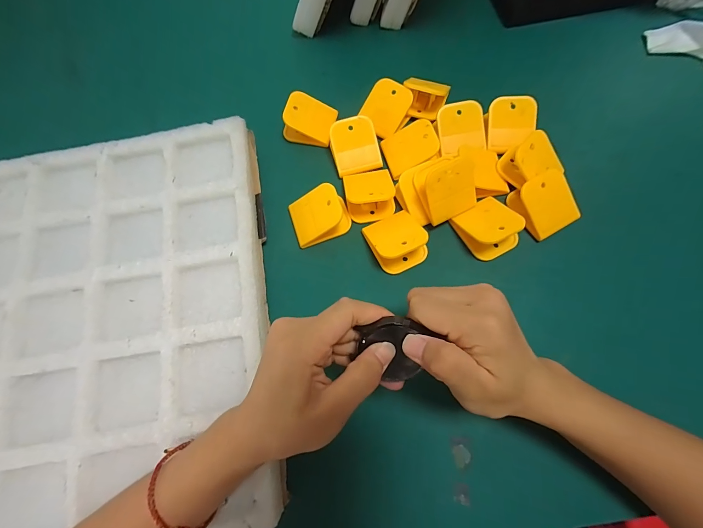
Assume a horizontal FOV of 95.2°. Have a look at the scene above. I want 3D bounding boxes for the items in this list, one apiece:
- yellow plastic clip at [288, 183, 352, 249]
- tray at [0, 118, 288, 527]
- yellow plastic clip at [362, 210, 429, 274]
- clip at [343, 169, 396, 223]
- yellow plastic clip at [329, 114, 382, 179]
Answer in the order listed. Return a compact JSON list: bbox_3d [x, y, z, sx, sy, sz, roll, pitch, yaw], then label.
[{"bbox_3d":[-0.031,-0.047,0.312,0.055,0.027,0.049,-19,70,-3],"label":"yellow plastic clip"},{"bbox_3d":[-0.285,0.053,0.274,0.422,0.026,0.350,-10,70,1],"label":"tray"},{"bbox_3d":[0.043,-0.024,0.298,0.048,0.027,0.052,-26,71,-5],"label":"yellow plastic clip"},{"bbox_3d":[0.018,-0.073,0.314,0.047,0.024,0.053,-7,70,2],"label":"clip"},{"bbox_3d":[0.003,-0.124,0.333,0.046,0.021,0.052,-18,70,-2],"label":"yellow plastic clip"}]

